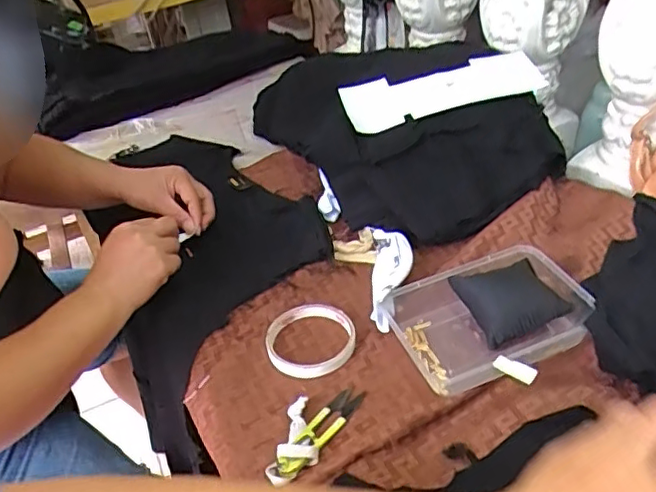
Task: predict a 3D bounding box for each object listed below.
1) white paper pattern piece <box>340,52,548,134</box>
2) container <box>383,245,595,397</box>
[{"bbox_3d":[0.144,-0.197,0.731,0.257,0.016,0.067,-17,74,-12],"label":"white paper pattern piece"},{"bbox_3d":[0.154,0.065,0.551,0.173,0.040,0.135,-18,39,-13],"label":"container"}]

